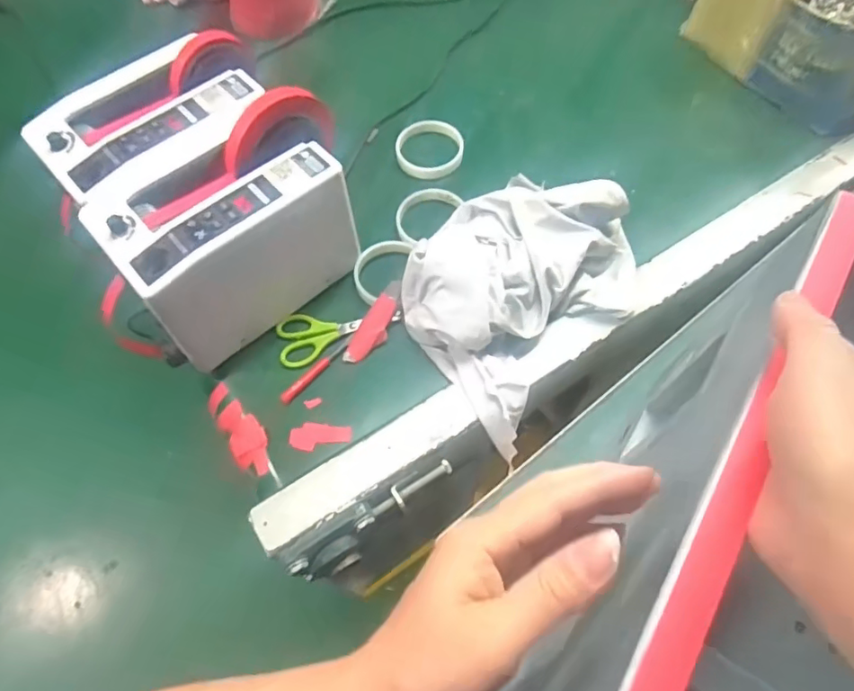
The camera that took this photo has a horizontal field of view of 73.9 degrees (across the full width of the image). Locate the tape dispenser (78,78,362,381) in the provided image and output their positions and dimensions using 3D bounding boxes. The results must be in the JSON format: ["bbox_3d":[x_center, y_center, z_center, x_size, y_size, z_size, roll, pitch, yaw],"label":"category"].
[{"bbox_3d":[-0.193,-0.116,0.564,0.266,0.153,0.145,-39,69,-15],"label":"tape dispenser"}]

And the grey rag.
[{"bbox_3d":[0.094,-0.071,0.585,0.207,0.069,0.270,40,72,19],"label":"grey rag"}]

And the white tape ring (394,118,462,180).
[{"bbox_3d":[0.004,-0.245,0.713,0.082,0.020,0.085,-1,64,2],"label":"white tape ring"}]

